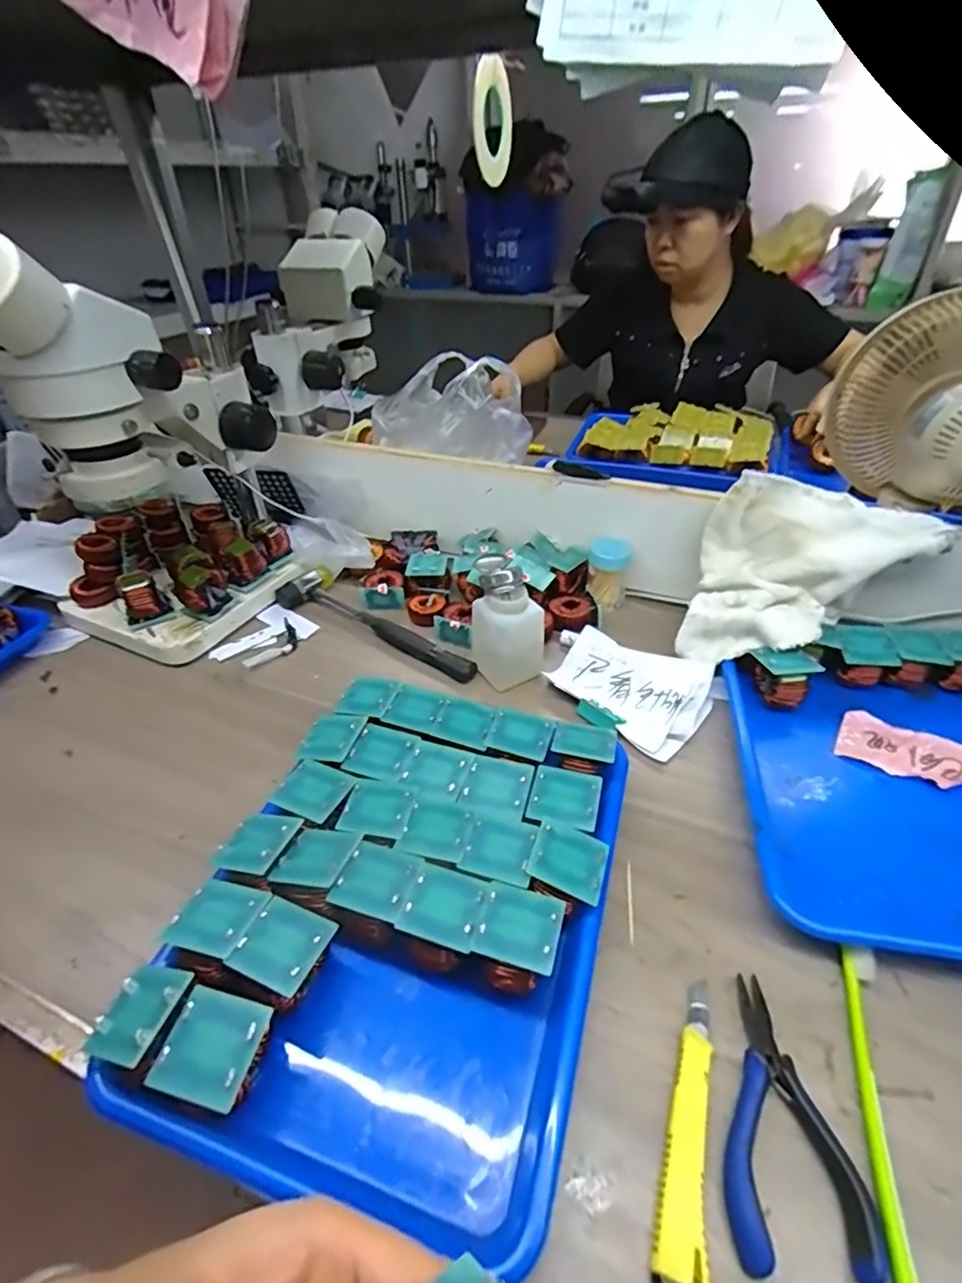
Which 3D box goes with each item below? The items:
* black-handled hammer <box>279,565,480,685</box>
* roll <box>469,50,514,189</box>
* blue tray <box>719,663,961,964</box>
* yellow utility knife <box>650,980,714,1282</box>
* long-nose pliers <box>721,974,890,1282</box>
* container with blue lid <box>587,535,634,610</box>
[{"bbox_3d":[-0.109,-0.027,0.644,0.264,0.023,0.068,21,49,29],"label":"black-handled hammer"},{"bbox_3d":[0.018,-0.729,0.830,0.015,0.137,0.113,20,83,22],"label":"roll"},{"bbox_3d":[0.337,0.117,0.449,0.264,0.040,0.278,4,35,11],"label":"blue tray"},{"bbox_3d":[0.105,0.243,0.299,0.023,0.013,0.139,10,40,15],"label":"yellow utility knife"},{"bbox_3d":[0.151,0.239,0.303,0.063,0.010,0.122,1,38,4],"label":"long-nose pliers"},{"bbox_3d":[0.145,-0.081,0.664,0.047,0.076,0.047,12,39,16],"label":"container with blue lid"}]

